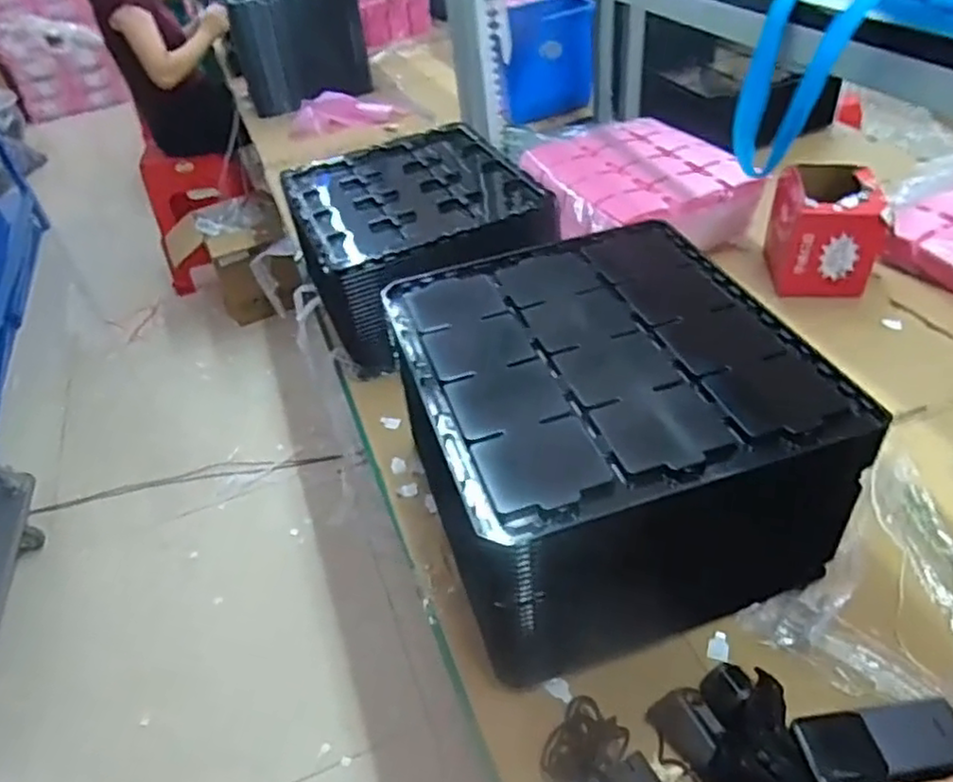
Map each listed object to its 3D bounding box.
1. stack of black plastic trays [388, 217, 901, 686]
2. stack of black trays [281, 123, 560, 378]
[{"bbox_3d":[0.121,0.044,0.706,0.355,0.223,0.408,-18,43,-12],"label":"stack of black plastic trays"},{"bbox_3d":[-0.090,-0.236,1.071,0.344,0.189,0.379,-17,43,-10],"label":"stack of black trays"}]

